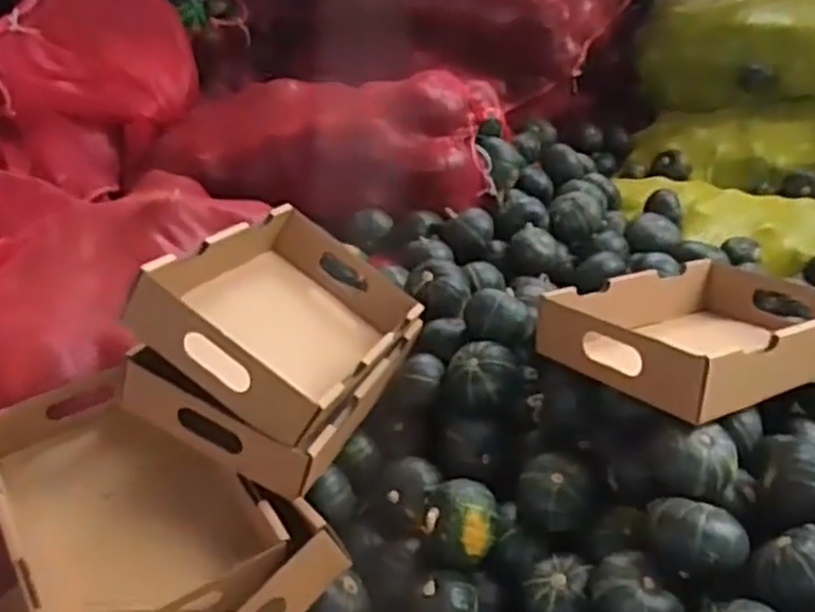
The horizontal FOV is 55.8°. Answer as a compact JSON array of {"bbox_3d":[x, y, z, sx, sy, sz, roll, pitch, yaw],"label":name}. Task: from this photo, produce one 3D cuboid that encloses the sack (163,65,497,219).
[{"bbox_3d":[-0.171,-0.302,1.378,0.657,0.166,0.250,8,31,25],"label":"sack"}]

